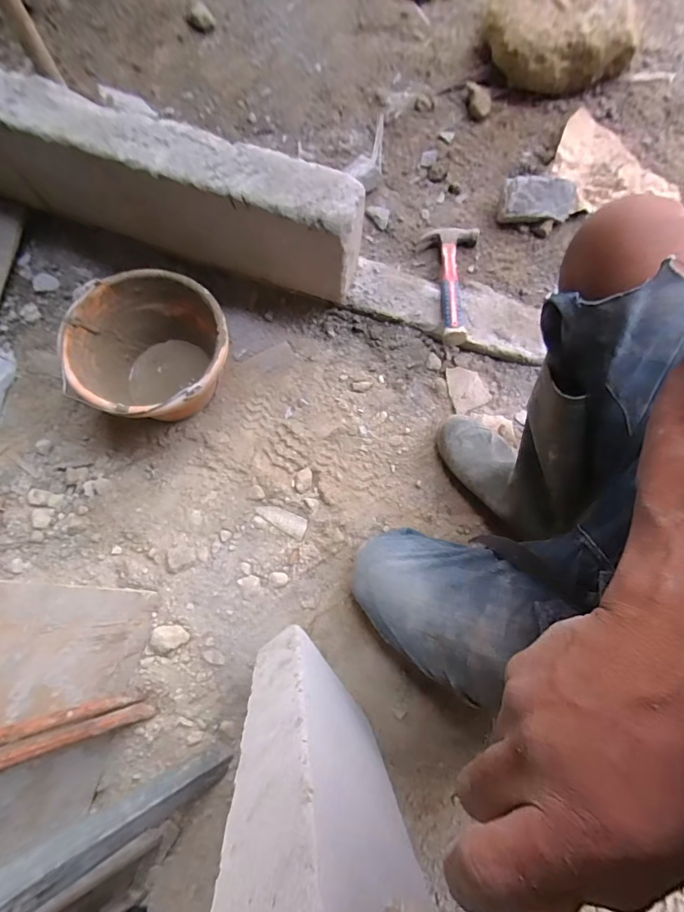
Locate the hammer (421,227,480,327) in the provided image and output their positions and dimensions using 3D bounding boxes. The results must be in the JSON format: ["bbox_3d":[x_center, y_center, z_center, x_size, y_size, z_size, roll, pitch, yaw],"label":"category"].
[{"bbox_3d":[0.207,-0.353,0.842,0.114,0.049,0.302,11,59,1],"label":"hammer"}]

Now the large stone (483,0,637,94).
[{"bbox_3d":[0.501,-1.008,0.974,0.313,0.119,0.313,-1,75,2],"label":"large stone"}]

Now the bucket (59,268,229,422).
[{"bbox_3d":[-0.316,-0.166,0.746,0.248,0.158,0.247,0,75,-2],"label":"bucket"}]

